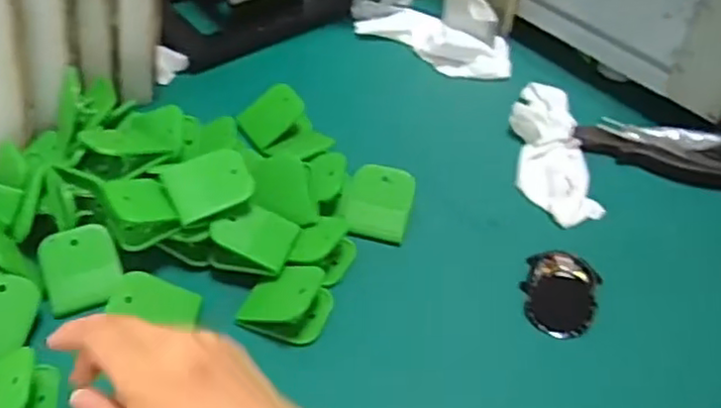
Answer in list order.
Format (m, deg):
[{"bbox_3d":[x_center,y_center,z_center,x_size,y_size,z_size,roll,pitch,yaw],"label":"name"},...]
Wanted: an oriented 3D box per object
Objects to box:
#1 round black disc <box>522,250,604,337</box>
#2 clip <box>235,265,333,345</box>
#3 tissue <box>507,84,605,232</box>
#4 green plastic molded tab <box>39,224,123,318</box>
[{"bbox_3d":[0.139,0.059,0.462,0.049,0.018,0.066,18,50,15],"label":"round black disc"},{"bbox_3d":[-0.049,0.064,0.447,0.055,0.031,0.046,14,49,12],"label":"clip"},{"bbox_3d":[0.158,-0.051,0.561,0.059,0.020,0.161,0,47,-1],"label":"tissue"},{"bbox_3d":[-0.195,0.044,0.465,0.048,0.004,0.057,-16,79,-24],"label":"green plastic molded tab"}]

